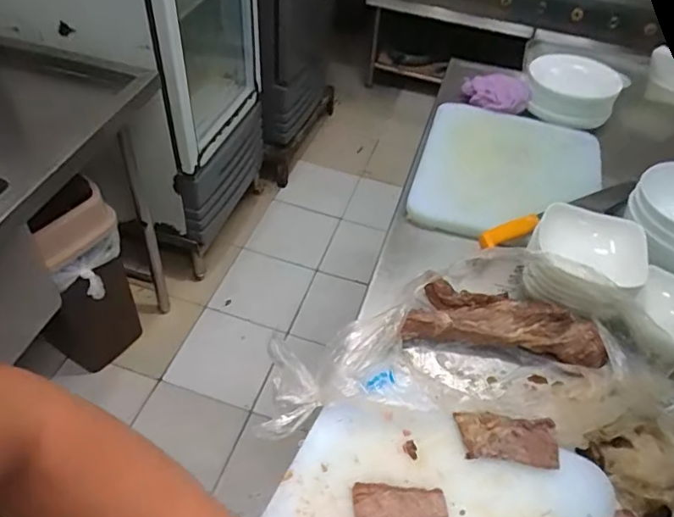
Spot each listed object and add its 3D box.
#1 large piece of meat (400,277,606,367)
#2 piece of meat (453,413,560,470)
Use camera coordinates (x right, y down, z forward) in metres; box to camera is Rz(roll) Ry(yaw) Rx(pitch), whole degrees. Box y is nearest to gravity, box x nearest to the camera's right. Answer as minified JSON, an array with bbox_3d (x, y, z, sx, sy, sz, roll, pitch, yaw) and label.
[{"bbox_3d":[0.233,0.086,0.748,0.264,0.054,0.092,10,47,3],"label":"large piece of meat"},{"bbox_3d":[0.203,0.214,0.628,0.117,0.018,0.053,6,47,0],"label":"piece of meat"}]

